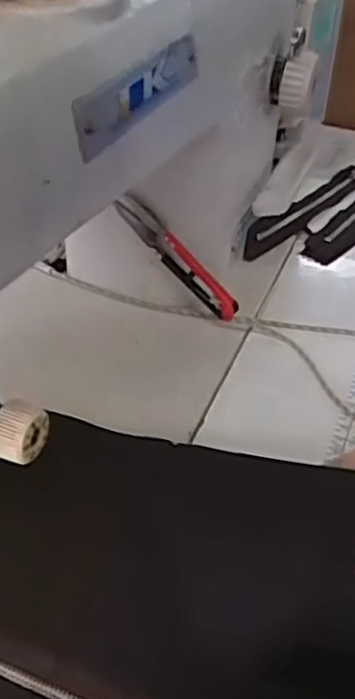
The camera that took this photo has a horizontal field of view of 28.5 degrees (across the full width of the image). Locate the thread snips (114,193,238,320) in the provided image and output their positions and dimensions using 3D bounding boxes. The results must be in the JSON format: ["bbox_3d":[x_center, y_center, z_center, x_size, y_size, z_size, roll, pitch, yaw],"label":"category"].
[{"bbox_3d":[0.001,-0.060,0.459,0.105,0.025,0.009,45,42,-12],"label":"thread snips"}]

